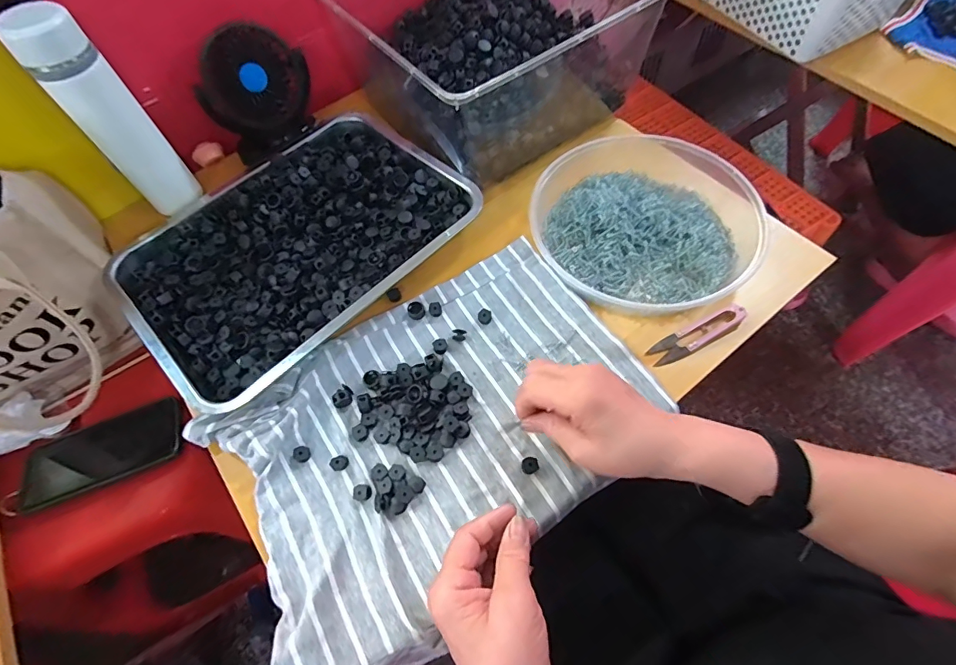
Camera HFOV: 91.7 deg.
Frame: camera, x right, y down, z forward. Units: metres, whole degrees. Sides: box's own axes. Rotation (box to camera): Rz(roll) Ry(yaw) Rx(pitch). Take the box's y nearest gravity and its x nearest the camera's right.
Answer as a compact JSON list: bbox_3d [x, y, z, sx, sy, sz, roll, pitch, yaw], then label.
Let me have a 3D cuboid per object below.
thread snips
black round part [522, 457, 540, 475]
[{"bbox_3d":[0.206,0.002,0.438,0.100,0.011,0.024,-26,64,-10],"label":"thread snips"},{"bbox_3d":[0.044,0.111,0.390,0.015,0.007,0.013,-21,63,-7],"label":"black round part"}]

